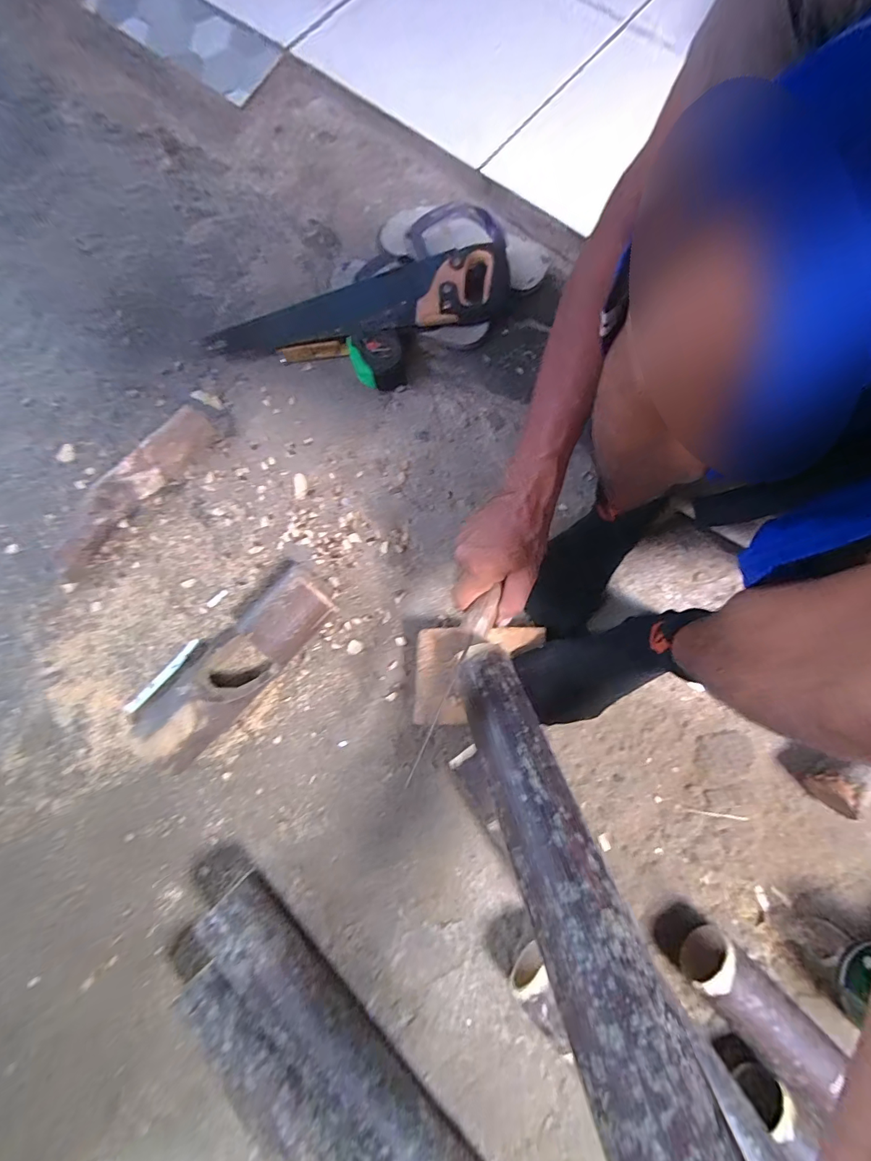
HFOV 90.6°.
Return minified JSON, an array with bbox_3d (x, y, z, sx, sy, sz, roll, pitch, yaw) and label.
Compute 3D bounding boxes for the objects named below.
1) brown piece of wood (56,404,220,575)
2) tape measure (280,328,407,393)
[{"bbox_3d":[-0.411,-0.124,0.584,0.053,0.055,0.273,39,79,8],"label":"brown piece of wood"},{"bbox_3d":[-0.137,-0.318,0.628,0.178,0.047,0.076,-4,77,-2],"label":"tape measure"}]

